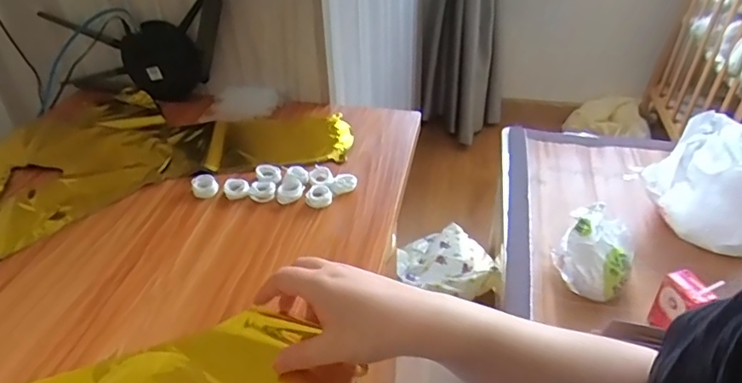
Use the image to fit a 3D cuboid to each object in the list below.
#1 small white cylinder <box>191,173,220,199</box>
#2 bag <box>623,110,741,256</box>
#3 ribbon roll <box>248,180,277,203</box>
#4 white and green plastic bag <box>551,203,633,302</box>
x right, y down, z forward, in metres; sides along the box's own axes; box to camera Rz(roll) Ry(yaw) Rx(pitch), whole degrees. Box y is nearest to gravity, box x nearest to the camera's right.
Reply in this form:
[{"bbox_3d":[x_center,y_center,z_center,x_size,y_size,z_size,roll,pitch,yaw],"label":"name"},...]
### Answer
[{"bbox_3d":[-0.195,-0.008,0.607,0.029,0.016,0.031,-12,39,-14],"label":"small white cylinder"},{"bbox_3d":[0.622,-0.017,0.964,0.221,0.203,0.151,1,36,5],"label":"bag"},{"bbox_3d":[-0.126,-0.002,0.598,0.030,0.010,0.030,-1,38,1],"label":"ribbon roll"},{"bbox_3d":[0.396,0.107,0.912,0.124,0.095,0.142,18,41,25],"label":"white and green plastic bag"}]

